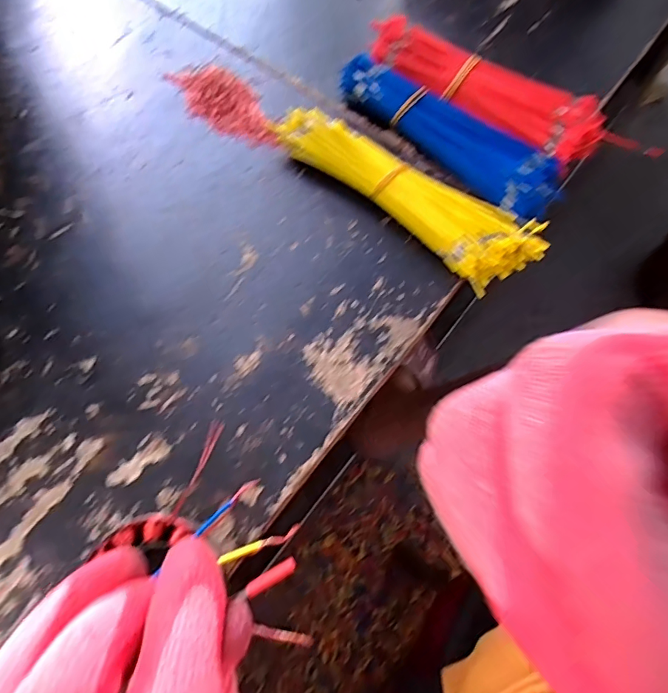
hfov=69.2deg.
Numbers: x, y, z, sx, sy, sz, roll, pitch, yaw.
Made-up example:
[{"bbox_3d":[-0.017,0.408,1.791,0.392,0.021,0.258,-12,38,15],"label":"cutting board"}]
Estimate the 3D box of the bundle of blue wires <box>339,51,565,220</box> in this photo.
[{"bbox_3d":[0.113,-0.214,0.485,0.246,0.032,0.071,42,71,15],"label":"bundle of blue wires"}]

